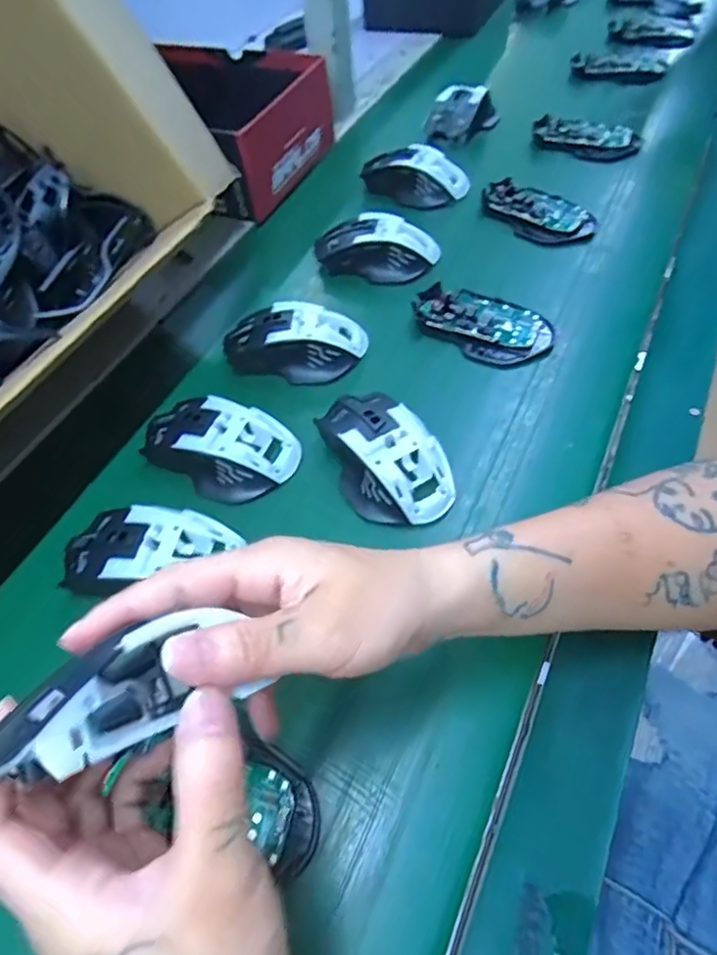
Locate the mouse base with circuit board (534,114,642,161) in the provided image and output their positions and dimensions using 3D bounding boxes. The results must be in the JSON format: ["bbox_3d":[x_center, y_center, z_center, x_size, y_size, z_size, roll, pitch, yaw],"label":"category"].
[{"bbox_3d":[0.257,-0.387,0.640,0.114,0.018,0.055,15,62,17],"label":"mouse base with circuit board"}]

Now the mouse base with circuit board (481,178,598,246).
[{"bbox_3d":[0.175,-0.265,0.561,0.116,0.018,0.064,31,67,24],"label":"mouse base with circuit board"}]

